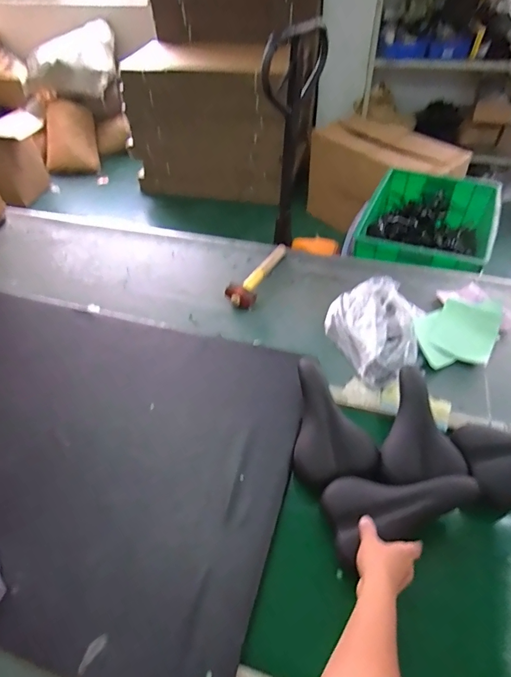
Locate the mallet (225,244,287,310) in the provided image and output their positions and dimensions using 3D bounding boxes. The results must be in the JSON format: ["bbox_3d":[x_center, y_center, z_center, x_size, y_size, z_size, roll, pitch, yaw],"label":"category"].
[{"bbox_3d":[0.002,-0.196,1.195,0.083,0.042,0.279,18,52,16],"label":"mallet"}]

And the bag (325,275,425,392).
[{"bbox_3d":[0.305,-0.019,1.015,0.219,0.091,0.283,-17,51,-12],"label":"bag"}]

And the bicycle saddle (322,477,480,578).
[{"bbox_3d":[0.249,0.299,0.694,0.243,0.064,0.137,-15,49,9],"label":"bicycle saddle"}]

